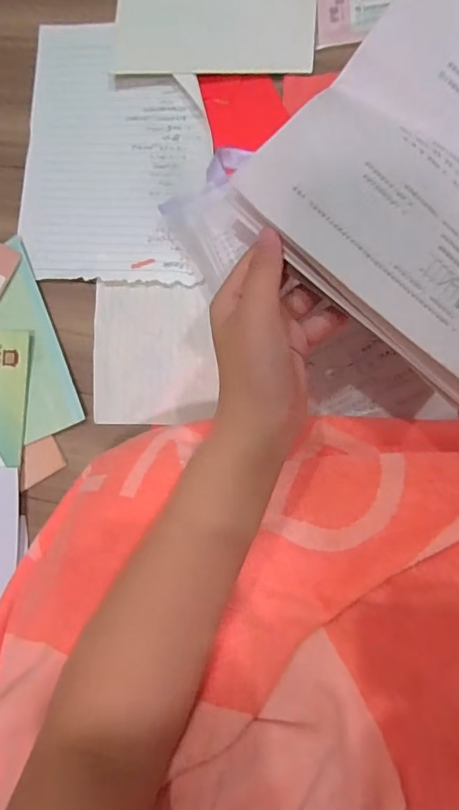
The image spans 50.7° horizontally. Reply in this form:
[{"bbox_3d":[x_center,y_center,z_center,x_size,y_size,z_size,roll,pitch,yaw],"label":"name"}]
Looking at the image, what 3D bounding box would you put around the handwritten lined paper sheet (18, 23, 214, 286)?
[{"bbox_3d":[-0.121,-0.266,0.514,0.198,0.011,0.273,4,87,7],"label":"handwritten lined paper sheet"}]

